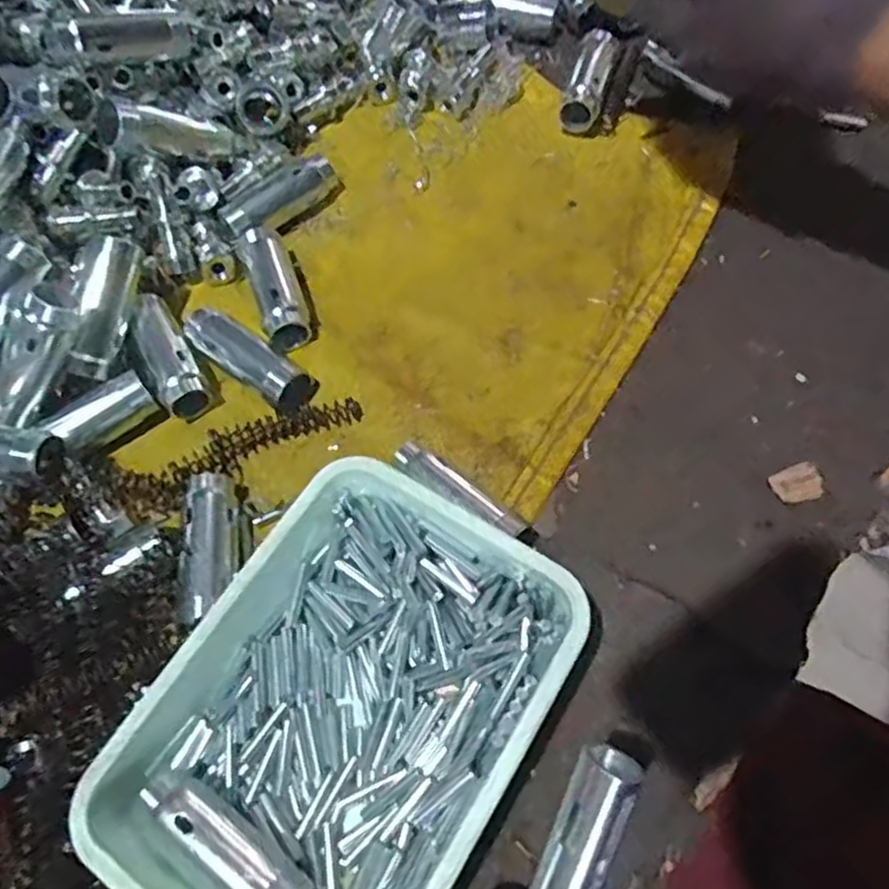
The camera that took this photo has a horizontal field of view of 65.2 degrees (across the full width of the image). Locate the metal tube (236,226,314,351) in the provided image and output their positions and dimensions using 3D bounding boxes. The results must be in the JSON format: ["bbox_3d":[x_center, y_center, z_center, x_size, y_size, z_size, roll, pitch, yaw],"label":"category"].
[{"bbox_3d":[-0.091,-0.085,0.371,0.024,0.023,0.075,-20,66,-7],"label":"metal tube"}]

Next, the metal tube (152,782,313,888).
[{"bbox_3d":[-0.077,0.145,0.244,0.062,0.015,0.022,34,71,16],"label":"metal tube"}]

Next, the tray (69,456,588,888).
[{"bbox_3d":[-0.038,0.100,0.268,0.132,0.046,0.173,29,70,15],"label":"tray"}]

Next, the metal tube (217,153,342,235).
[{"bbox_3d":[-0.092,-0.140,0.397,0.069,0.024,0.019,-38,69,-14],"label":"metal tube"}]

